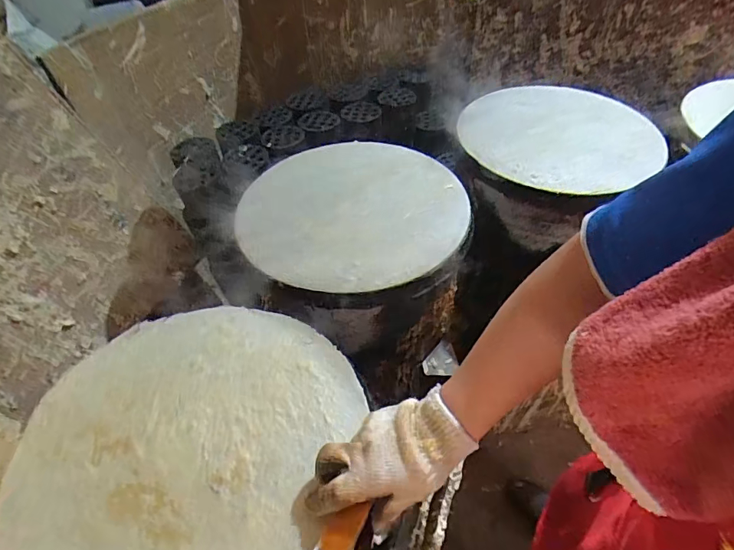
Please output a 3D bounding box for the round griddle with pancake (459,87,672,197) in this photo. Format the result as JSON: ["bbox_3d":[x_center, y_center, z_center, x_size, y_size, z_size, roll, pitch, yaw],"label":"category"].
[{"bbox_3d":[0.367,-0.280,0.854,0.352,0.040,0.343,-1,48,1],"label":"round griddle with pancake"}]

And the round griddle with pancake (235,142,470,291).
[{"bbox_3d":[-0.018,-0.118,0.727,0.354,0.028,0.352,-1,48,1],"label":"round griddle with pancake"}]

